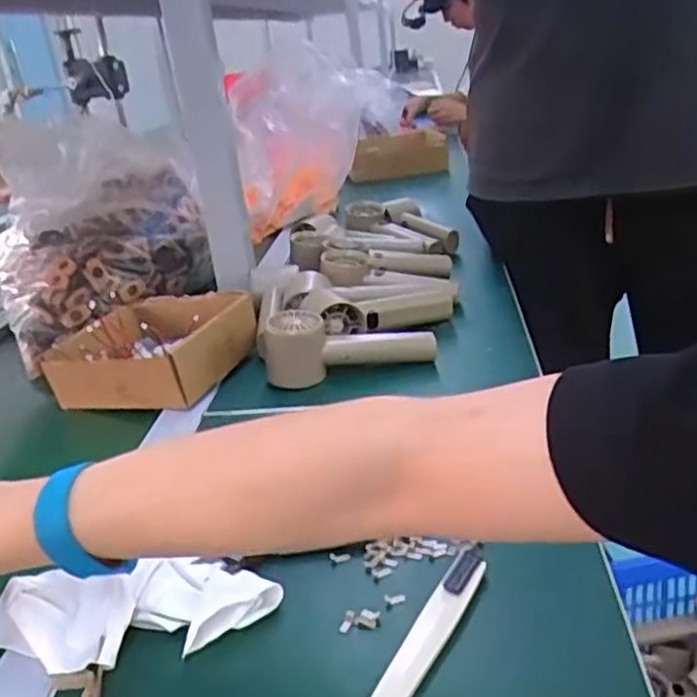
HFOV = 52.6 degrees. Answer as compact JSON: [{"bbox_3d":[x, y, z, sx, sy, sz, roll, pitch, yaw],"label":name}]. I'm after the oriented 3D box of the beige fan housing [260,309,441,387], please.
[{"bbox_3d":[0.001,-0.006,0.662,0.157,0.066,0.048,-10,24,-6],"label":"beige fan housing"}]

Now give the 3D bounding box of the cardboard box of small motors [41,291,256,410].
[{"bbox_3d":[-0.193,-0.003,0.708,0.175,0.063,0.146,1,25,19],"label":"cardboard box of small motors"}]

